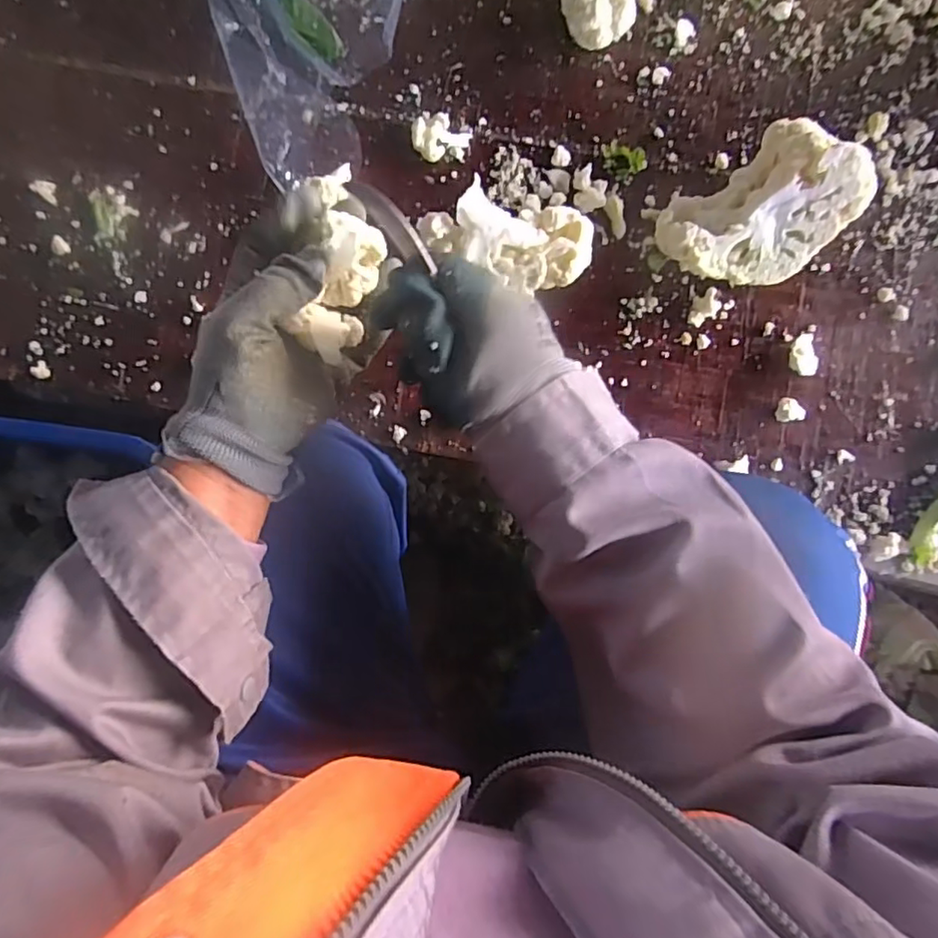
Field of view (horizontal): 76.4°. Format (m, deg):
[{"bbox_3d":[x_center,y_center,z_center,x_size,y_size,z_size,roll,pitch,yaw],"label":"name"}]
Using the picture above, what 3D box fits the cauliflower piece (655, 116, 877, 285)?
[{"bbox_3d":[0.207,-0.181,0.430,0.122,0.077,0.094,-38,87,1],"label":"cauliflower piece"}]

